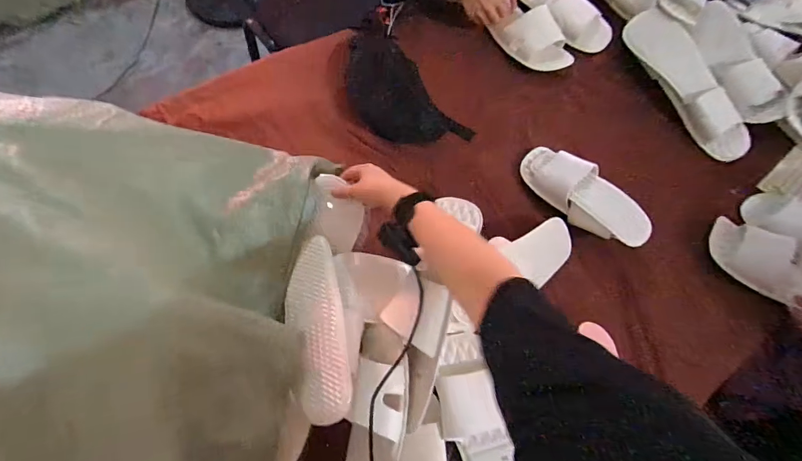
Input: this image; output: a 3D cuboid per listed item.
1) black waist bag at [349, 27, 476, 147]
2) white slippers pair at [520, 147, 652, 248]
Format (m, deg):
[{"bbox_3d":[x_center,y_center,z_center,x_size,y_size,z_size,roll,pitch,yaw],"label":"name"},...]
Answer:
[{"bbox_3d":[-0.027,-0.295,0.854,0.151,0.050,0.360,-33,73,-14],"label":"black waist bag"},{"bbox_3d":[0.335,-0.069,0.761,0.118,0.060,0.254,-38,75,-16],"label":"white slippers pair"}]

